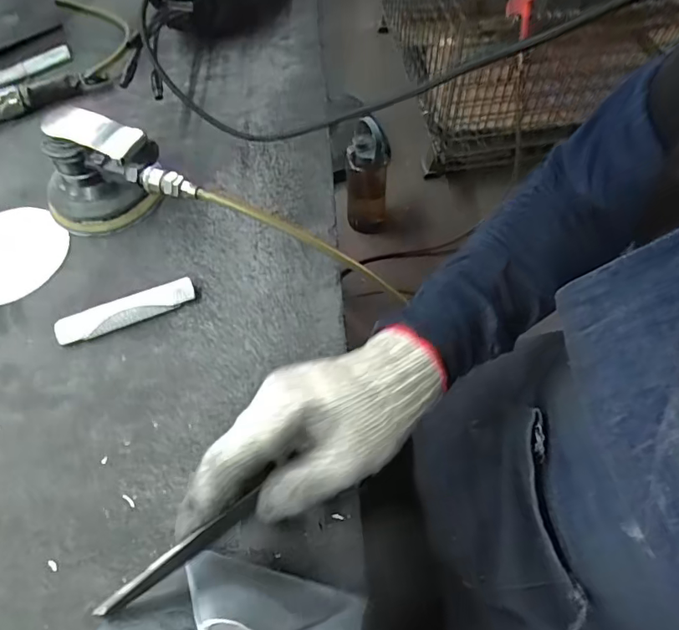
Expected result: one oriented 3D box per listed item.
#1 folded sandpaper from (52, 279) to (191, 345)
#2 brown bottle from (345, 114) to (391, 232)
[{"bbox_3d":[-0.185,-0.004,0.423,0.117,0.015,0.026,-21,59,-9],"label":"folded sandpaper"},{"bbox_3d":[0.085,-0.389,1.402,0.104,0.338,0.125,6,59,6],"label":"brown bottle"}]

